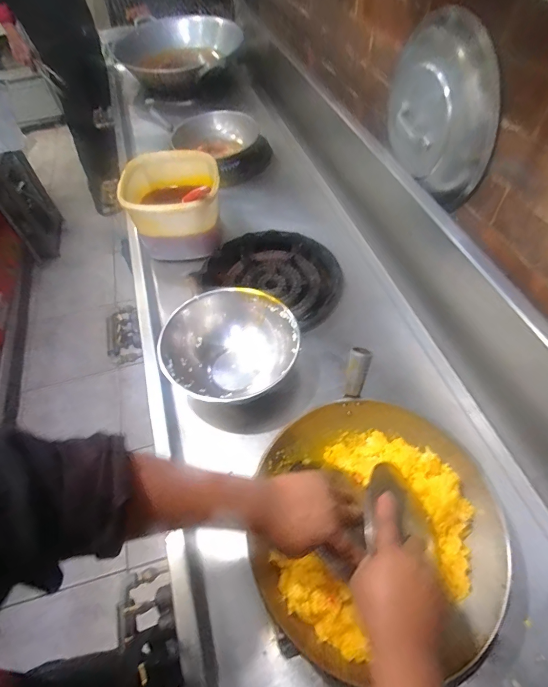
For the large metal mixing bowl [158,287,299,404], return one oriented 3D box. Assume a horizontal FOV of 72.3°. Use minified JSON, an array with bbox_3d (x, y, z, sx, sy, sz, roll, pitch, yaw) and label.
[{"bbox_3d":[-0.077,0.010,0.734,0.257,0.111,0.213,18,58,15],"label":"large metal mixing bowl"}]

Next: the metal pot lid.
[{"bbox_3d":[0.286,-0.439,0.701,0.058,0.246,0.323,-17,56,-8],"label":"metal pot lid"}]

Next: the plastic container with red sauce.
[{"bbox_3d":[-0.238,-0.333,0.922,0.228,0.168,0.223,-11,55,-5],"label":"plastic container with red sauce"}]

